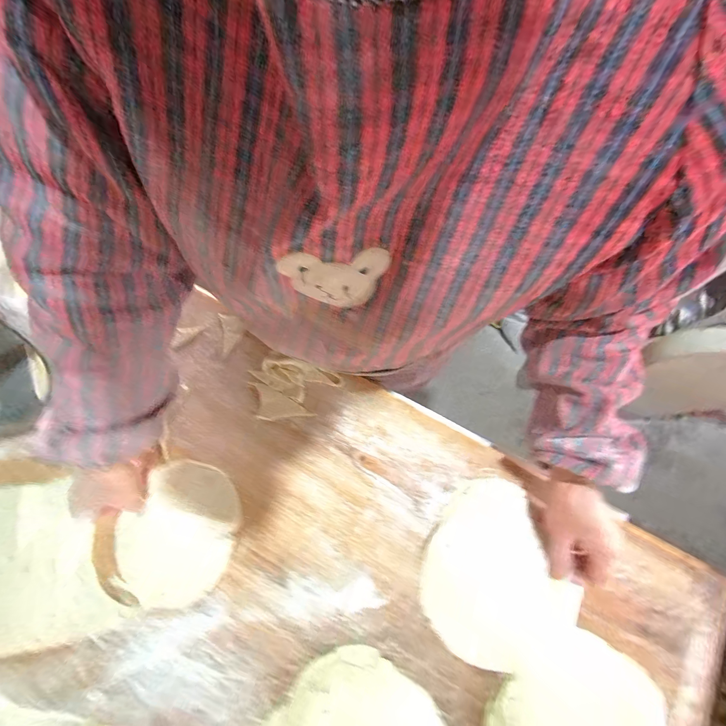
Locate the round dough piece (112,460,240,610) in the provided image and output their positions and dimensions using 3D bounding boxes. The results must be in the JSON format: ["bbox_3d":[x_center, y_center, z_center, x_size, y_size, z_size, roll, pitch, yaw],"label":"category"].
[{"bbox_3d":[-0.229,0.211,0.385,0.134,0.014,0.157,23,75,8],"label":"round dough piece"}]

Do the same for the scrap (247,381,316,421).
[{"bbox_3d":[-0.118,0.061,0.423,0.091,0.009,0.041,24,75,9],"label":"scrap"}]

